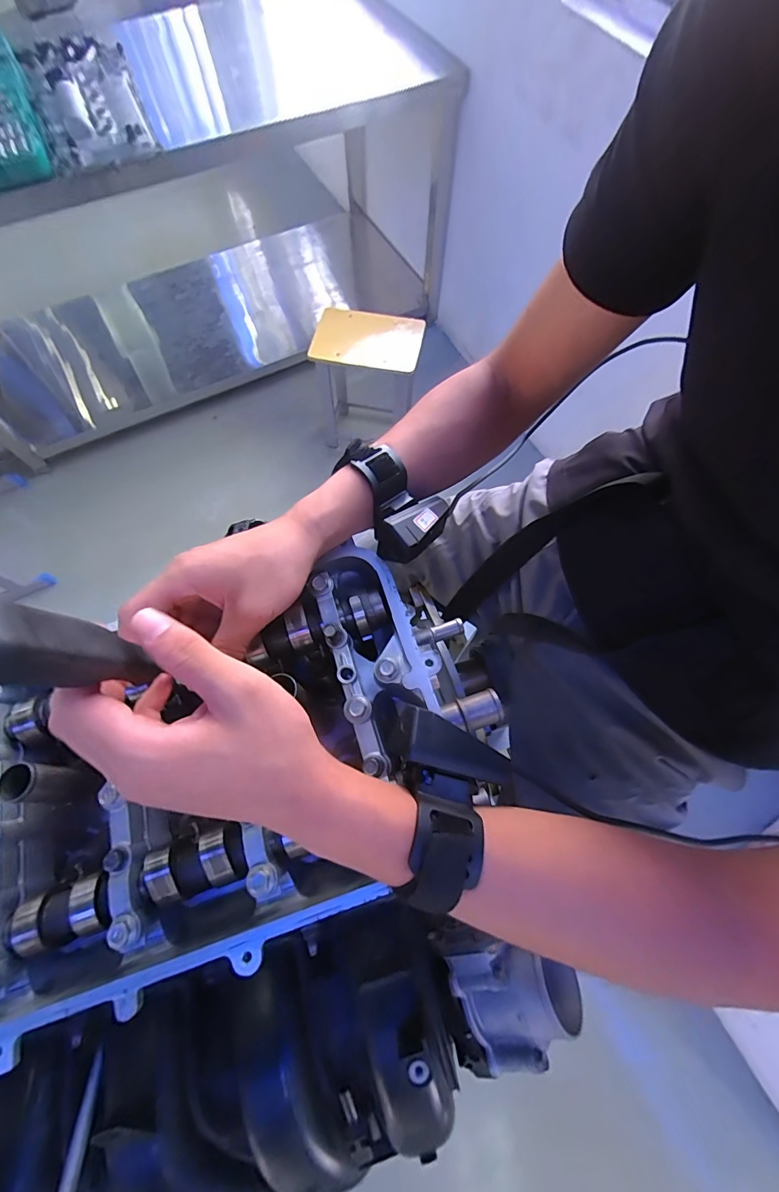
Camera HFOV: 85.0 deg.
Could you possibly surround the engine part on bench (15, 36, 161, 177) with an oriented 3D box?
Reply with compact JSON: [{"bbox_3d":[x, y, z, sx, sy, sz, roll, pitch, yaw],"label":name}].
[{"bbox_3d":[-0.821,-1.352,1.144,0.267,0.067,0.684,-22,70,-8],"label":"engine part on bench"}]

